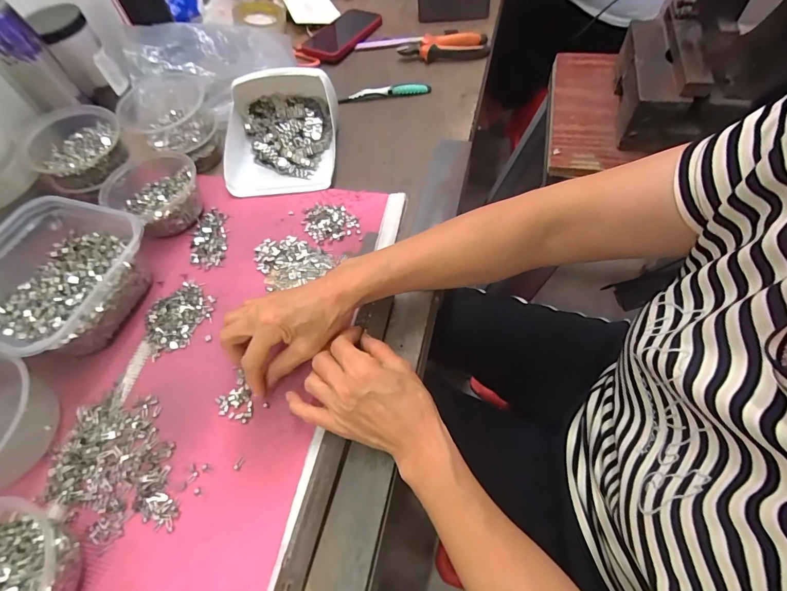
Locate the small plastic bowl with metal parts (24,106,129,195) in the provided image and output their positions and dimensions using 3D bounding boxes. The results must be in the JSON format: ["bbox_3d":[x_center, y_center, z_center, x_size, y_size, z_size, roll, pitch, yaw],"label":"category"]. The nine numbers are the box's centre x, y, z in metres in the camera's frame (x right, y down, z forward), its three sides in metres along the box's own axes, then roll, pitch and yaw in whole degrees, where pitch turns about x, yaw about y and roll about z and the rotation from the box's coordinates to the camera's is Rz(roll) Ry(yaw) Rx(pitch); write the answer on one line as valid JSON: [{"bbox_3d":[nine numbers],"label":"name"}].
[{"bbox_3d":[-0.409,-0.194,0.521,0.114,0.046,0.114,-32,60,-12],"label":"small plastic bowl with metal parts"}]

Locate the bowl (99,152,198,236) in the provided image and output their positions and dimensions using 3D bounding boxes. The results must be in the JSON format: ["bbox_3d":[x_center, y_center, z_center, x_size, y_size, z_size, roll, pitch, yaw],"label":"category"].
[{"bbox_3d":[-0.310,-0.134,0.525,0.131,0.045,0.112,32,66,19],"label":"bowl"}]

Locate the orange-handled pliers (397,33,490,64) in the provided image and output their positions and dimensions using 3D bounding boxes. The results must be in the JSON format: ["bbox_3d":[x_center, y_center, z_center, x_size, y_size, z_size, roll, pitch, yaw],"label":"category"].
[{"bbox_3d":[0.087,-0.426,0.689,0.149,0.020,0.059,-6,58,3],"label":"orange-handled pliers"}]

